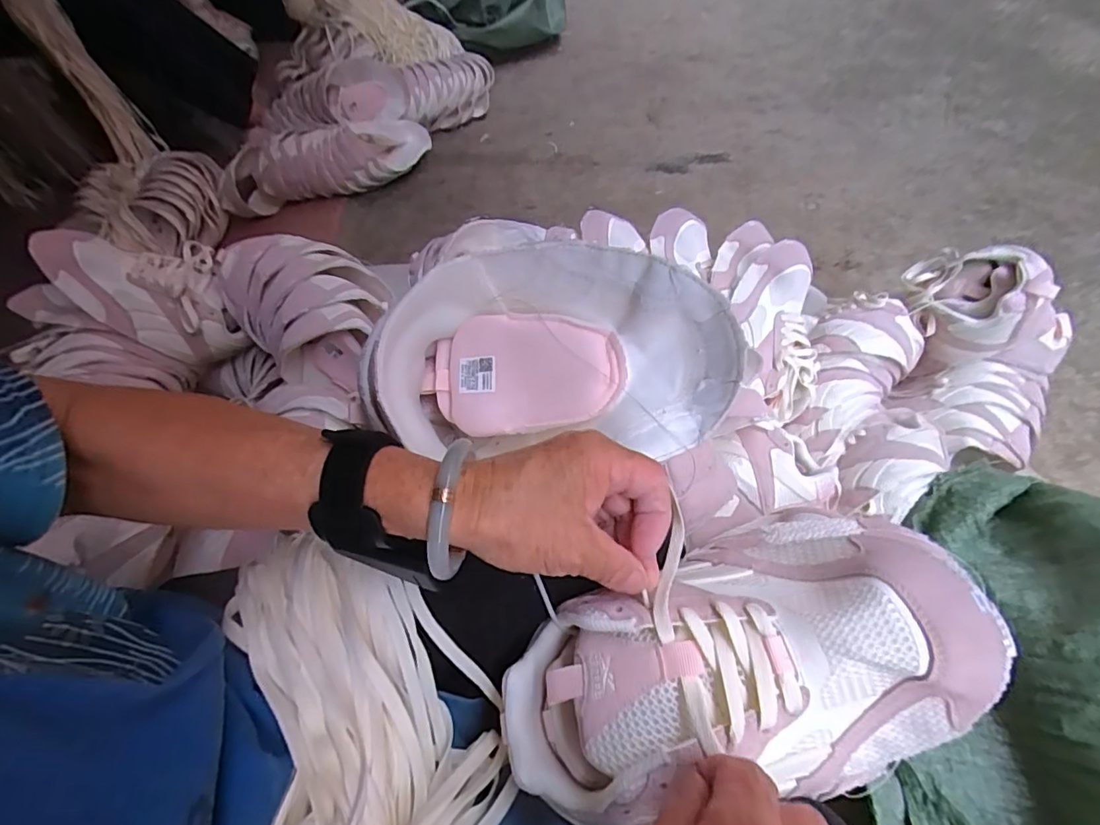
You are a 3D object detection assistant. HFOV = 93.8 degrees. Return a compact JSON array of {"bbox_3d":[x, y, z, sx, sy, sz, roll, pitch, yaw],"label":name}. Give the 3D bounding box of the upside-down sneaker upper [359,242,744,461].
[{"bbox_3d":[-0.002,-0.028,0.337,0.230,0.108,0.111,2,57,10],"label":"upside-down sneaker upper"}]

